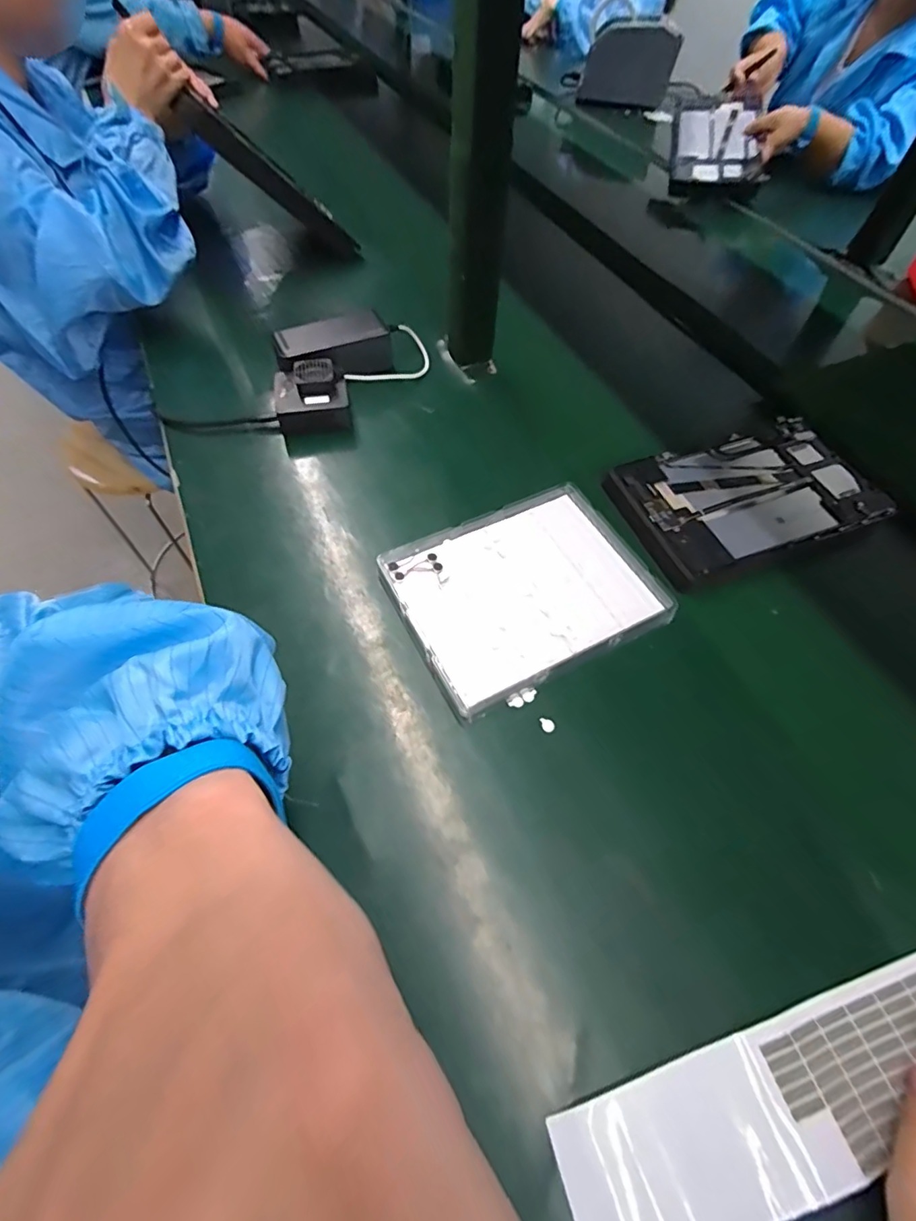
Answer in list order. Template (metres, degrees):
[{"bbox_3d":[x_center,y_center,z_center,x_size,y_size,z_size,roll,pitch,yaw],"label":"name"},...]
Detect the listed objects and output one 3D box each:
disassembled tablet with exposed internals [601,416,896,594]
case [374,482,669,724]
[{"bbox_3d":[0.291,-0.116,0.523,0.247,0.017,0.146,-18,60,-12],"label":"disassembled tablet with exposed internals"},{"bbox_3d":[0.057,-0.021,0.458,0.214,0.020,0.168,-23,61,-15],"label":"case"}]

